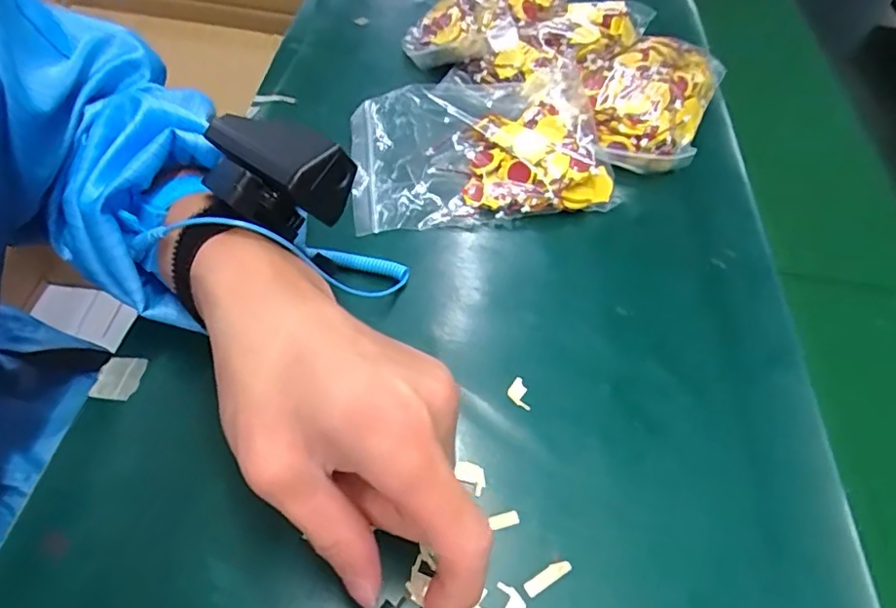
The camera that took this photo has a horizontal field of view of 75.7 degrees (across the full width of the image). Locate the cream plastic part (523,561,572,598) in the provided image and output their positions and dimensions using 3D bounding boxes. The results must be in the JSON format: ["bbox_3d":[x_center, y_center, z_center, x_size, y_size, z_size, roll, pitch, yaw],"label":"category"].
[{"bbox_3d":[0.042,0.114,0.241,0.022,0.004,0.006,-23,59,-23],"label":"cream plastic part"}]

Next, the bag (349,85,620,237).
[{"bbox_3d":[0.016,-0.104,0.385,0.164,0.035,0.112,-5,54,-12],"label":"bag"}]

